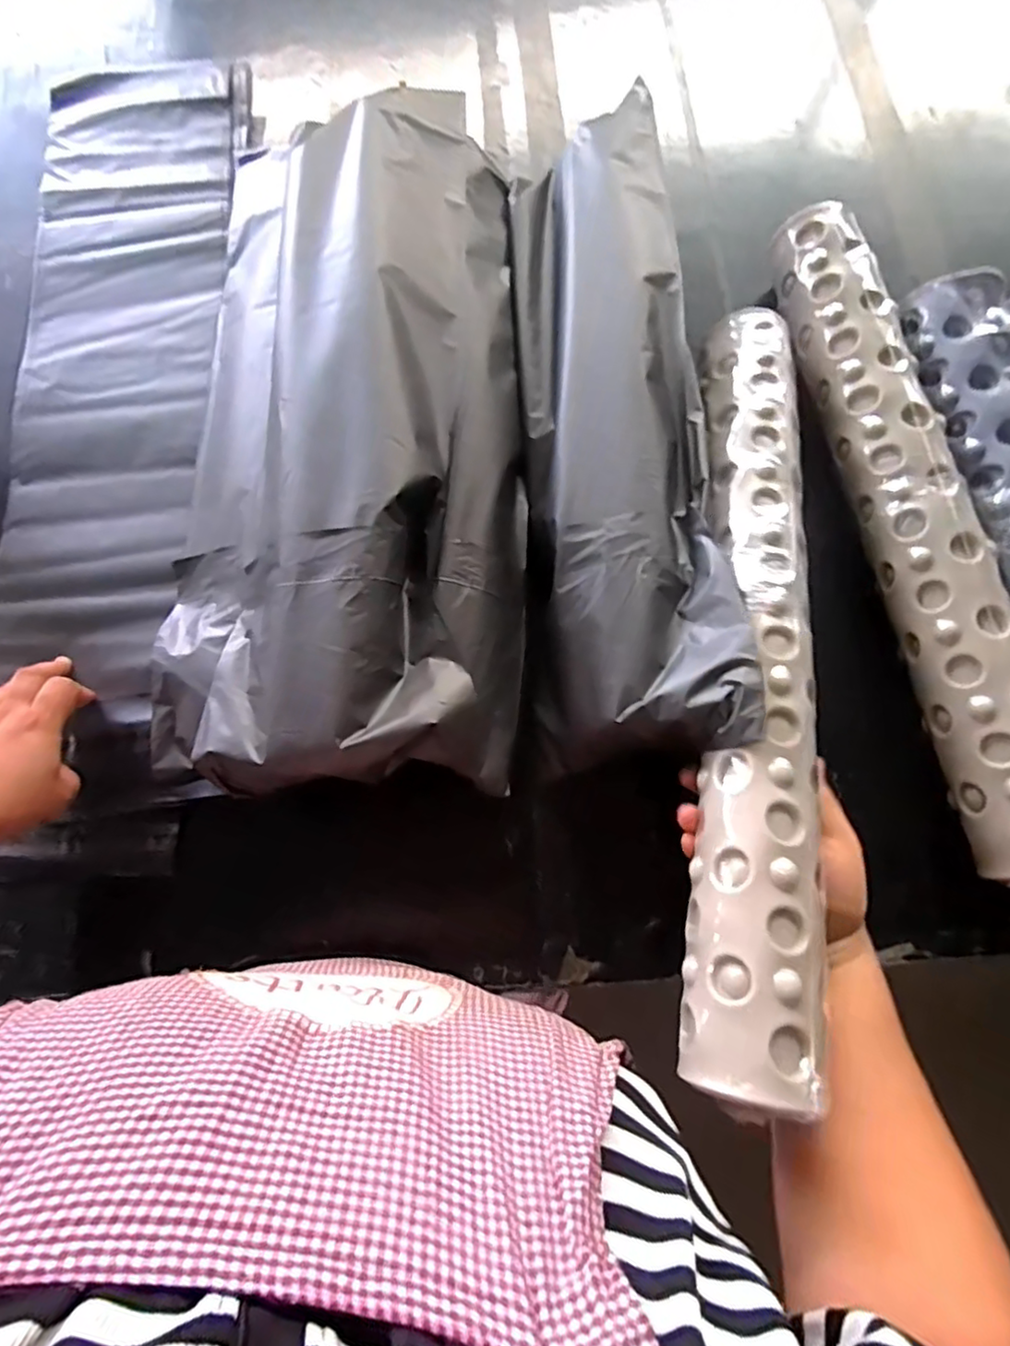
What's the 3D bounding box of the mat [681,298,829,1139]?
[{"bbox_3d":[0.171,-0.038,0.422,0.066,0.047,0.560,9,67,3],"label":"mat"}]

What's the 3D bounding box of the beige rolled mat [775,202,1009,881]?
[{"bbox_3d":[0.318,-0.131,0.495,0.069,0.070,0.571,-8,74,-1],"label":"beige rolled mat"}]

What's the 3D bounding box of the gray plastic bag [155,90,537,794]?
[{"bbox_3d":[-0.117,-0.194,0.504,0.287,0.125,0.568,-3,74,1],"label":"gray plastic bag"}]

